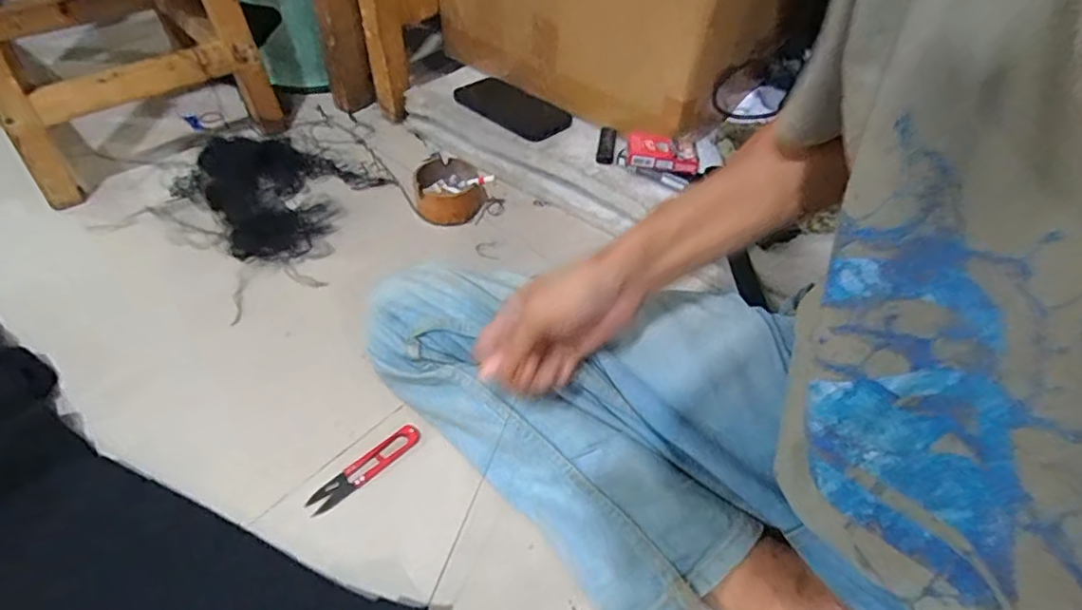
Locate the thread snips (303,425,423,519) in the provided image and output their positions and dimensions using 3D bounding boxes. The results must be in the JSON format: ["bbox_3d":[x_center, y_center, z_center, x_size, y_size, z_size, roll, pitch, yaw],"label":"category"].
[{"bbox_3d":[-0.155,0.142,0.518,0.107,0.006,0.024,-34,58,-30],"label":"thread snips"}]

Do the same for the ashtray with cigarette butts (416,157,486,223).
[{"bbox_3d":[-0.117,-0.142,0.757,0.089,0.044,0.074,0,47,-5],"label":"ashtray with cigarette butts"}]

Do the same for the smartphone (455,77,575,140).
[{"bbox_3d":[-0.044,-0.277,0.815,0.173,0.012,0.078,34,54,24],"label":"smartphone"}]

